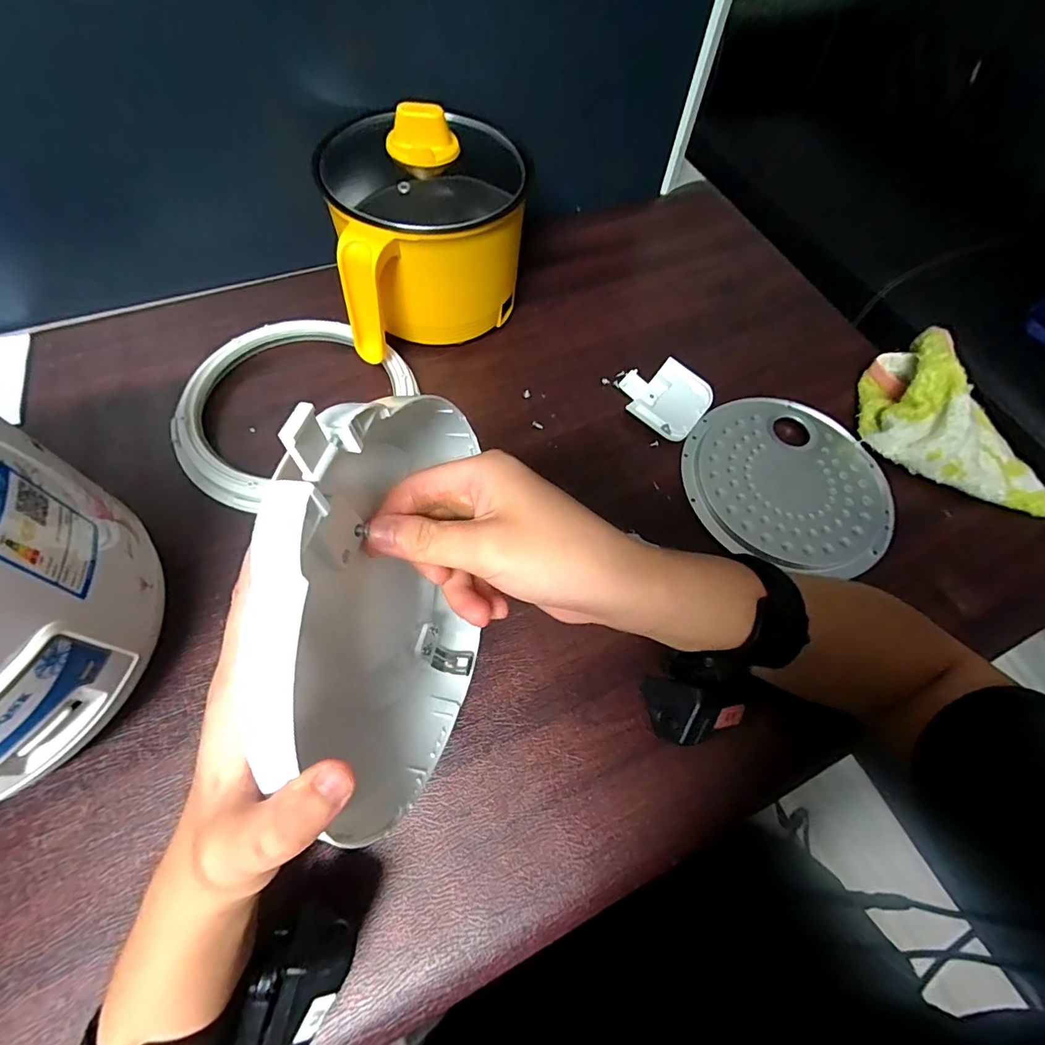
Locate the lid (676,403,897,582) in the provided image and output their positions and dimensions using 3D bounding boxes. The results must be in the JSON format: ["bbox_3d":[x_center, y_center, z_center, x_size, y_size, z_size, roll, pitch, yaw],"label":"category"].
[{"bbox_3d":[0.235,-0.041,0.425,0.181,0.008,0.173,2,63,-3],"label":"lid"}]

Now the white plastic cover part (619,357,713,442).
[{"bbox_3d":[0.131,-0.118,0.453,0.079,0.016,0.074,36,66,14],"label":"white plastic cover part"}]

